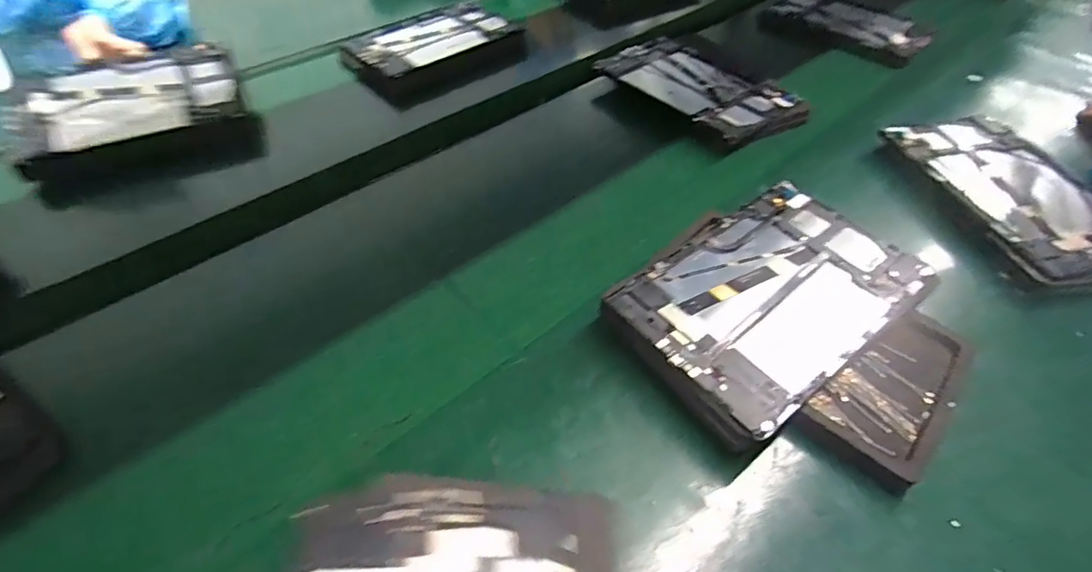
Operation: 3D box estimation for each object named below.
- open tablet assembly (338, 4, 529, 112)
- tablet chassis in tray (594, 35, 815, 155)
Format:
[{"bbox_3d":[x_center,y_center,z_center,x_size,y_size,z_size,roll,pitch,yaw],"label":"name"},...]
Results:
[{"bbox_3d":[-0.165,-0.360,0.795,0.249,0.041,0.173,-36,59,-29],"label":"open tablet assembly"},{"bbox_3d":[0.199,-0.271,0.706,0.161,0.037,0.251,-28,55,-20],"label":"tablet chassis in tray"}]

